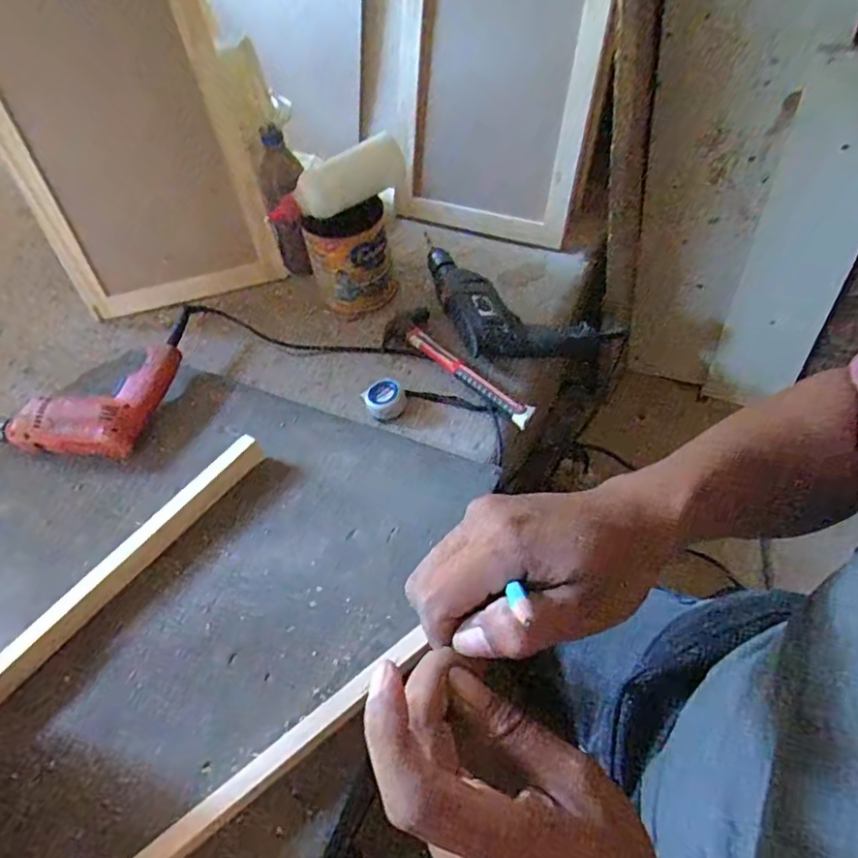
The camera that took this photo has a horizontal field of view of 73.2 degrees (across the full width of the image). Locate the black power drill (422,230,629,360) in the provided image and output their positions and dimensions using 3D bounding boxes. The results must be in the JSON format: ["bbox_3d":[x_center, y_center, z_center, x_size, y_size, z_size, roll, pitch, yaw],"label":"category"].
[{"bbox_3d":[0.105,-0.182,0.838,0.320,0.067,0.160,23,57,22],"label":"black power drill"}]

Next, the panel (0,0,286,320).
[{"bbox_3d":[-0.436,-0.443,0.789,0.322,0.564,0.031,-13,37,-3],"label":"panel"}]

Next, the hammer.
[{"bbox_3d":[0.037,-0.091,0.810,0.088,0.025,0.283,-34,56,-20],"label":"hammer"}]

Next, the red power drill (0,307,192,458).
[{"bbox_3d":[-0.462,-0.065,0.814,0.217,0.062,0.247,8,53,12],"label":"red power drill"}]

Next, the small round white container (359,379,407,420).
[{"bbox_3d":[-0.056,-0.038,0.770,0.055,0.033,0.048,-20,52,-10],"label":"small round white container"}]

